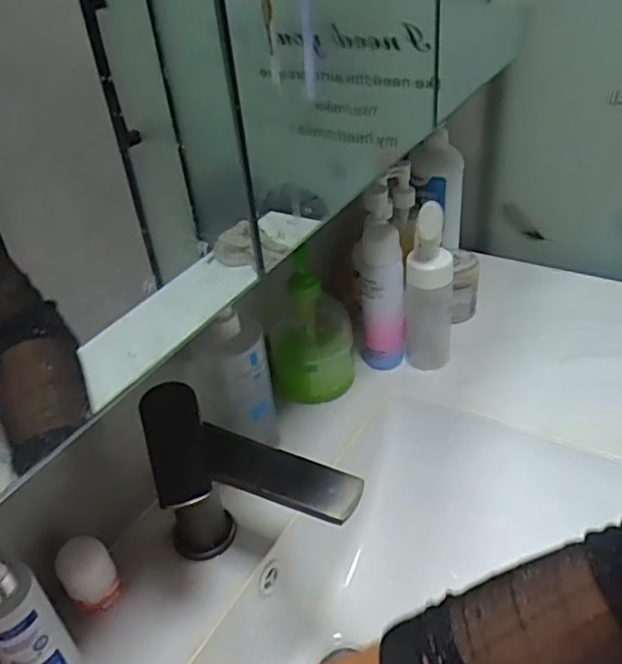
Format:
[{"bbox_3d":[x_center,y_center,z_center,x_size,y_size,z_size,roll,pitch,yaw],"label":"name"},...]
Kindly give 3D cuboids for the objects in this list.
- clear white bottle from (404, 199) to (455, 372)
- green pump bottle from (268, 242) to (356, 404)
[{"bbox_3d":[0.125,-0.052,0.664,0.050,0.186,0.062,2,37,11],"label":"clear white bottle"},{"bbox_3d":[0.001,-0.005,0.652,0.086,0.141,0.074,-7,36,-2],"label":"green pump bottle"}]

